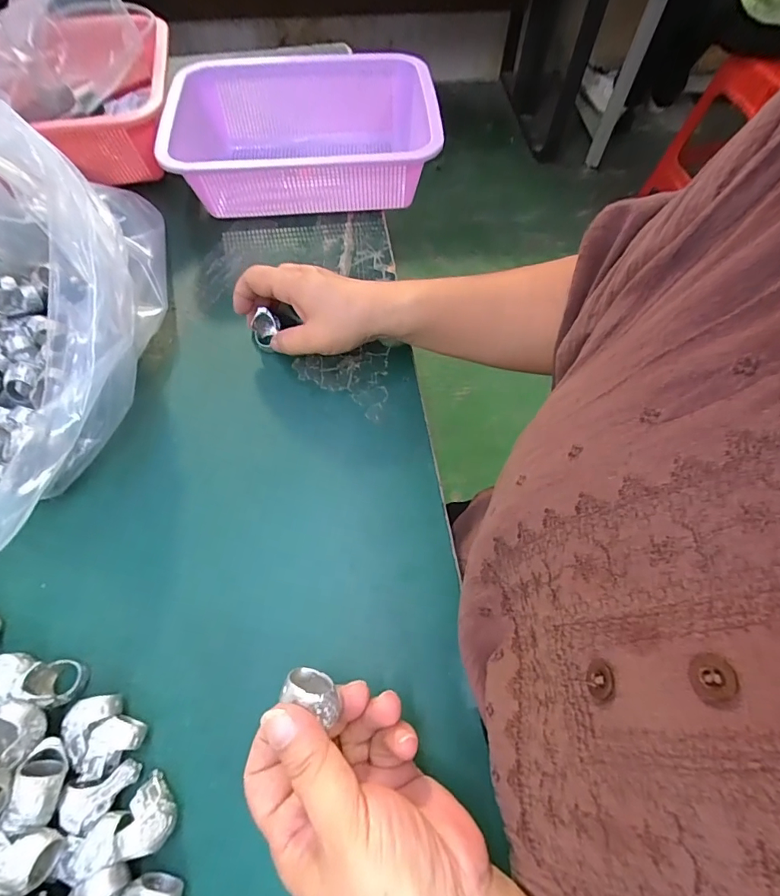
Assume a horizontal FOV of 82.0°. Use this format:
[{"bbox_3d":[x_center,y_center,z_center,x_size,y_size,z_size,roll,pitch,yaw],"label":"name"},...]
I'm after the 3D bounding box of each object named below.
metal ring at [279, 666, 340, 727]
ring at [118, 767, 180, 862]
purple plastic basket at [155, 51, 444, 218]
[{"bbox_3d":[-0.038,0.117,0.209,0.026,0.023,0.017,20,85,-5],"label":"metal ring"},{"bbox_3d":[-0.128,0.194,0.239,0.023,0.025,0.031,-25,66,-14],"label":"ring"},{"bbox_3d":[-0.089,-0.316,0.467,0.252,0.087,0.191,-4,62,-4],"label":"purple plastic basket"}]

